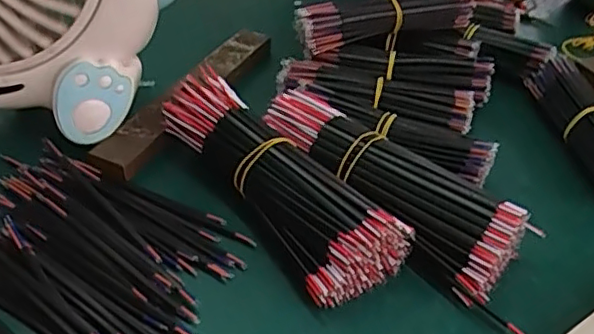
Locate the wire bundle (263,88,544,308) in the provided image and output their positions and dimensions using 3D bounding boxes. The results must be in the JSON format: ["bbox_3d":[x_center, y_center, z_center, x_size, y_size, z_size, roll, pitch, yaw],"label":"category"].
[{"bbox_3d":[0.058,0.005,0.377,0.069,0.041,0.177,-29,49,-33],"label":"wire bundle"}]

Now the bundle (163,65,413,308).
[{"bbox_3d":[-0.016,0.007,0.366,0.057,0.050,0.171,-28,48,-31],"label":"bundle"}]

